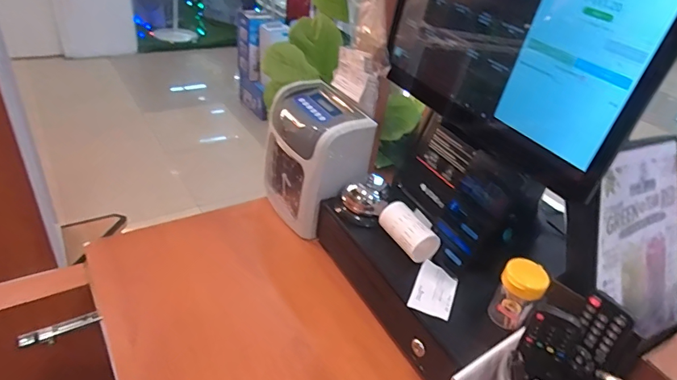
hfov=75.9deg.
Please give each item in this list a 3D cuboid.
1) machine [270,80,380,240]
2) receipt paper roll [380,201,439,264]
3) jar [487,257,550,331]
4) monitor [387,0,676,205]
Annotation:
[{"bbox_3d":[-0.040,-0.055,0.751,0.137,0.201,0.193,-14,42,-25],"label":"machine"},{"bbox_3d":[0.096,0.057,0.610,0.049,0.045,0.087,-20,44,-34],"label":"receipt paper roll"},{"bbox_3d":[0.210,0.130,0.514,0.055,0.082,0.058,5,35,-4],"label":"jar"},{"bbox_3d":[0.185,-0.177,0.514,0.042,0.223,0.373,-12,40,-26],"label":"monitor"}]

